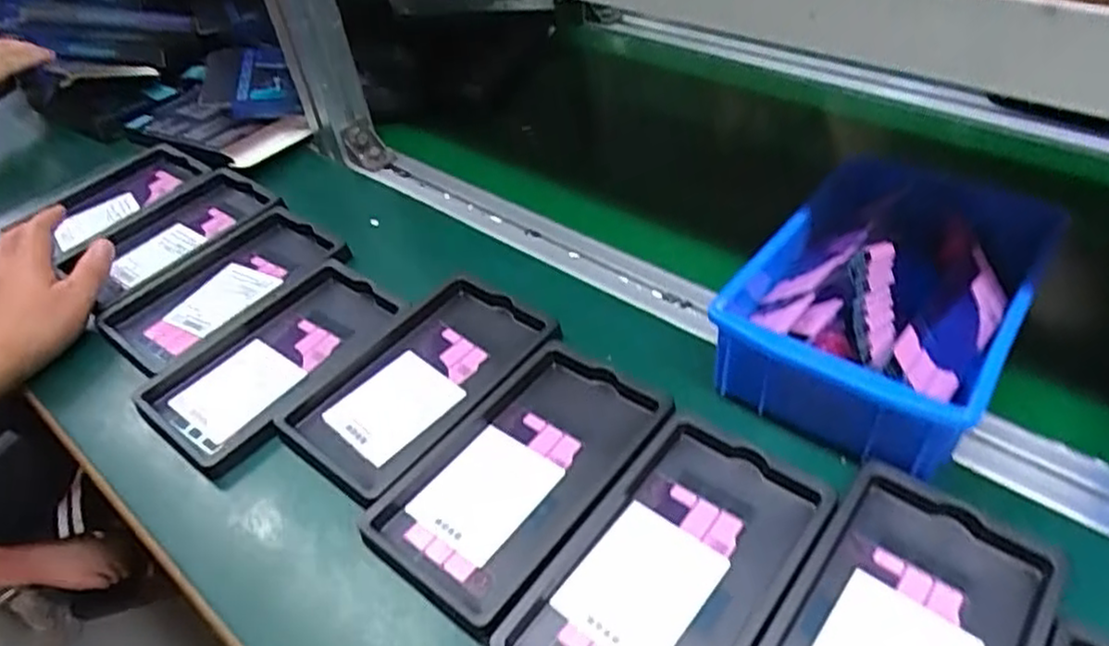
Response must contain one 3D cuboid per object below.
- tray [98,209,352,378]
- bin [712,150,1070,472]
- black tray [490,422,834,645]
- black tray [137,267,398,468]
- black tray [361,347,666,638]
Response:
[{"bbox_3d":[-0.244,-0.027,0.530,0.154,0.028,0.100,-36,51,-28],"label":"tray"},{"bbox_3d":[0.185,-0.012,0.406,0.131,0.072,0.194,28,52,31],"label":"bin"},{"bbox_3d":[0.054,0.118,0.335,0.089,0.020,0.153,26,52,30],"label":"black tray"},{"bbox_3d":[-0.179,0.026,0.472,0.094,0.023,0.152,27,52,30],"label":"black tray"},{"bbox_3d":[-0.016,0.079,0.383,0.091,0.021,0.156,27,52,30],"label":"black tray"}]

